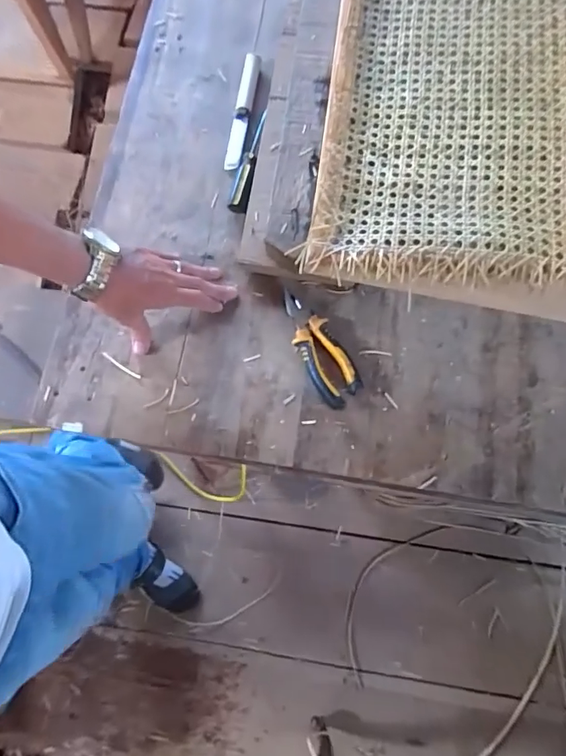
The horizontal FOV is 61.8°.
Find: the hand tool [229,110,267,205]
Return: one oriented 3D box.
[{"bbox_3d":[-0.049,-0.309,0.664,0.017,0.016,0.155,14,75,5],"label":"hand tool"}]

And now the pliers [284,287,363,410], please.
[{"bbox_3d":[0.043,-0.039,0.590,0.053,0.020,0.159,-27,76,-6],"label":"pliers"}]

